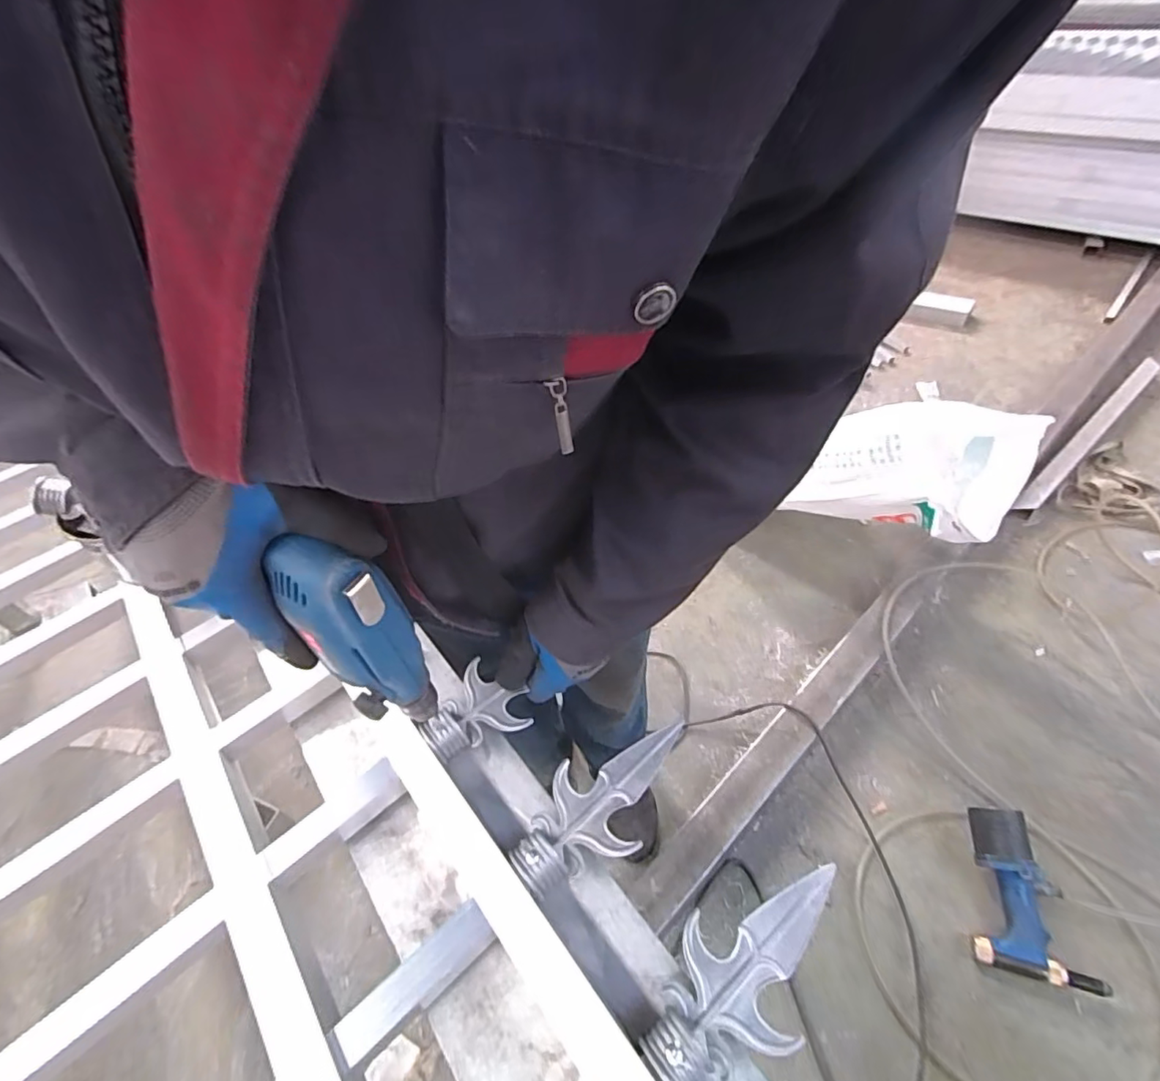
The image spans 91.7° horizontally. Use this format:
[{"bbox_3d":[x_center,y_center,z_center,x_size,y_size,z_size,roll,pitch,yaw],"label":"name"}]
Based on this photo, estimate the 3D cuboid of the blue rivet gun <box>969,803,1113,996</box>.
[{"bbox_3d":[0.734,0.571,0.913,0.169,0.101,0.227,7,48,15],"label":"blue rivet gun"}]

